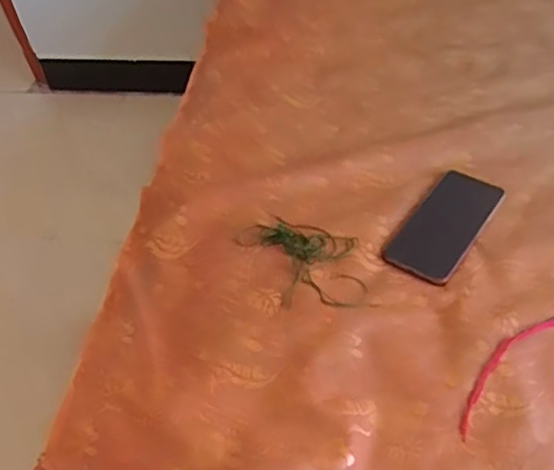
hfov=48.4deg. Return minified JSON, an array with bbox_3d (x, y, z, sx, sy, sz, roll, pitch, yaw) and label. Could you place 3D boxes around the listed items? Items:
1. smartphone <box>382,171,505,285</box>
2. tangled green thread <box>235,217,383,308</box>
[{"bbox_3d":[0.190,-0.014,0.697,0.075,0.006,0.157,29,58,25],"label":"smartphone"},{"bbox_3d":[0.037,0.026,0.684,0.108,0.010,0.165,-25,53,-16],"label":"tangled green thread"}]

